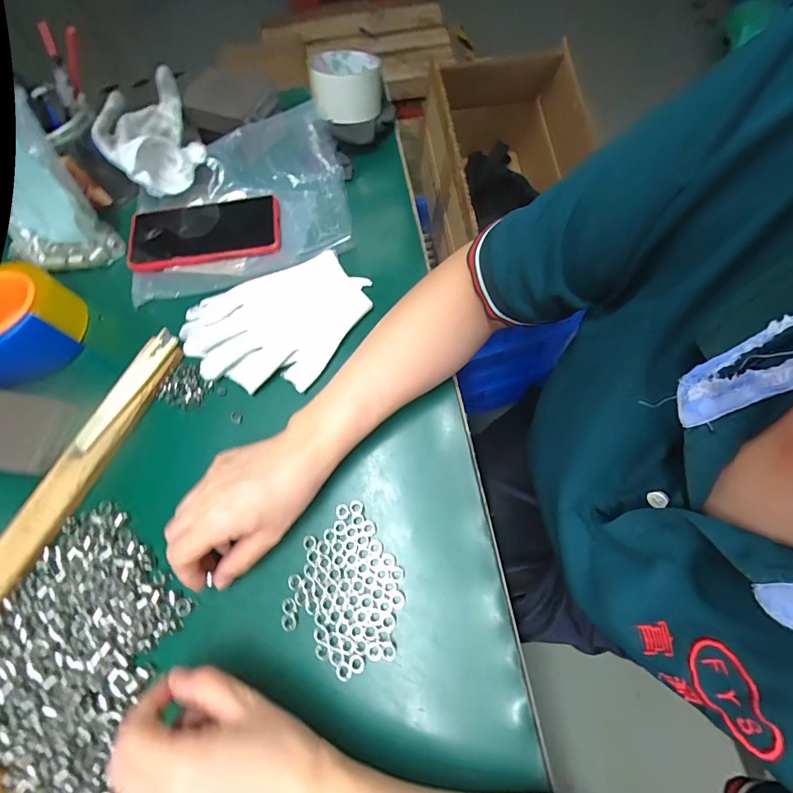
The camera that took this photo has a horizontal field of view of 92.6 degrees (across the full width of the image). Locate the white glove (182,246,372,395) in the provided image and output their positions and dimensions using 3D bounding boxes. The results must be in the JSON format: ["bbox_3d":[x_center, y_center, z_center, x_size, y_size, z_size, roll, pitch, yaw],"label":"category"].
[{"bbox_3d":[-0.115,-0.068,0.368,0.181,0.017,0.122,-21,69,-5],"label":"white glove"}]

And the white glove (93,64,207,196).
[{"bbox_3d":[-0.274,-0.288,0.432,0.095,0.069,0.134,-25,69,-6],"label":"white glove"}]

